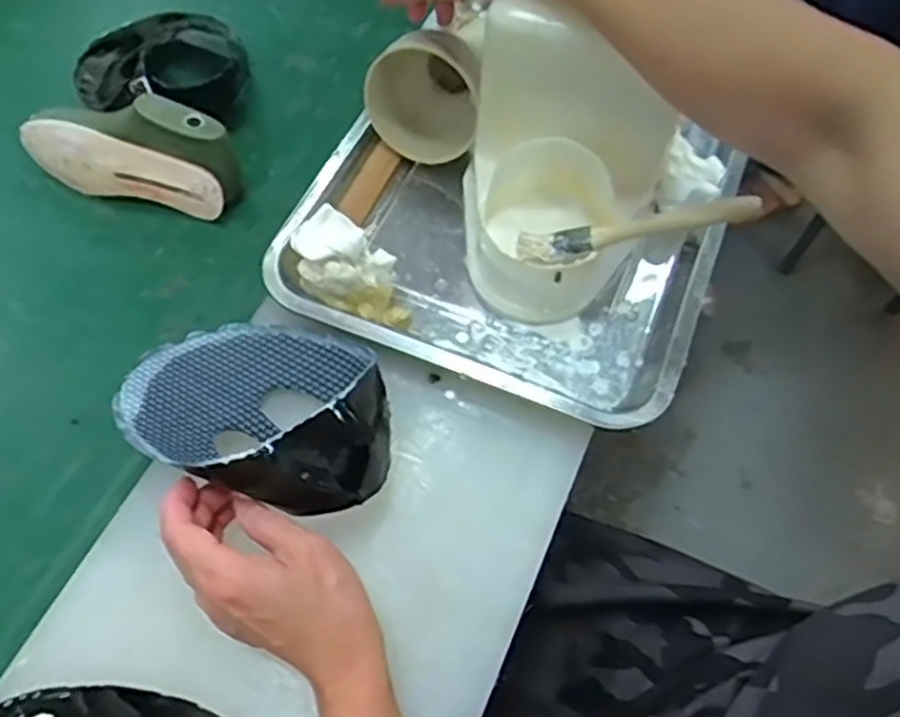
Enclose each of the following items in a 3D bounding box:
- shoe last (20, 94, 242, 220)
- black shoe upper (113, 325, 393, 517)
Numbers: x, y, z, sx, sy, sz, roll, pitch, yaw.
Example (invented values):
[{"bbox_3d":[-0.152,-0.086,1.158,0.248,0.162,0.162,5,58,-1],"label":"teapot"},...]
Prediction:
[{"bbox_3d":[-0.259,-0.171,0.610,0.174,0.074,0.052,12,60,5],"label":"shoe last"},{"bbox_3d":[-0.116,0.023,0.461,0.173,0.059,0.119,14,61,6],"label":"black shoe upper"}]

